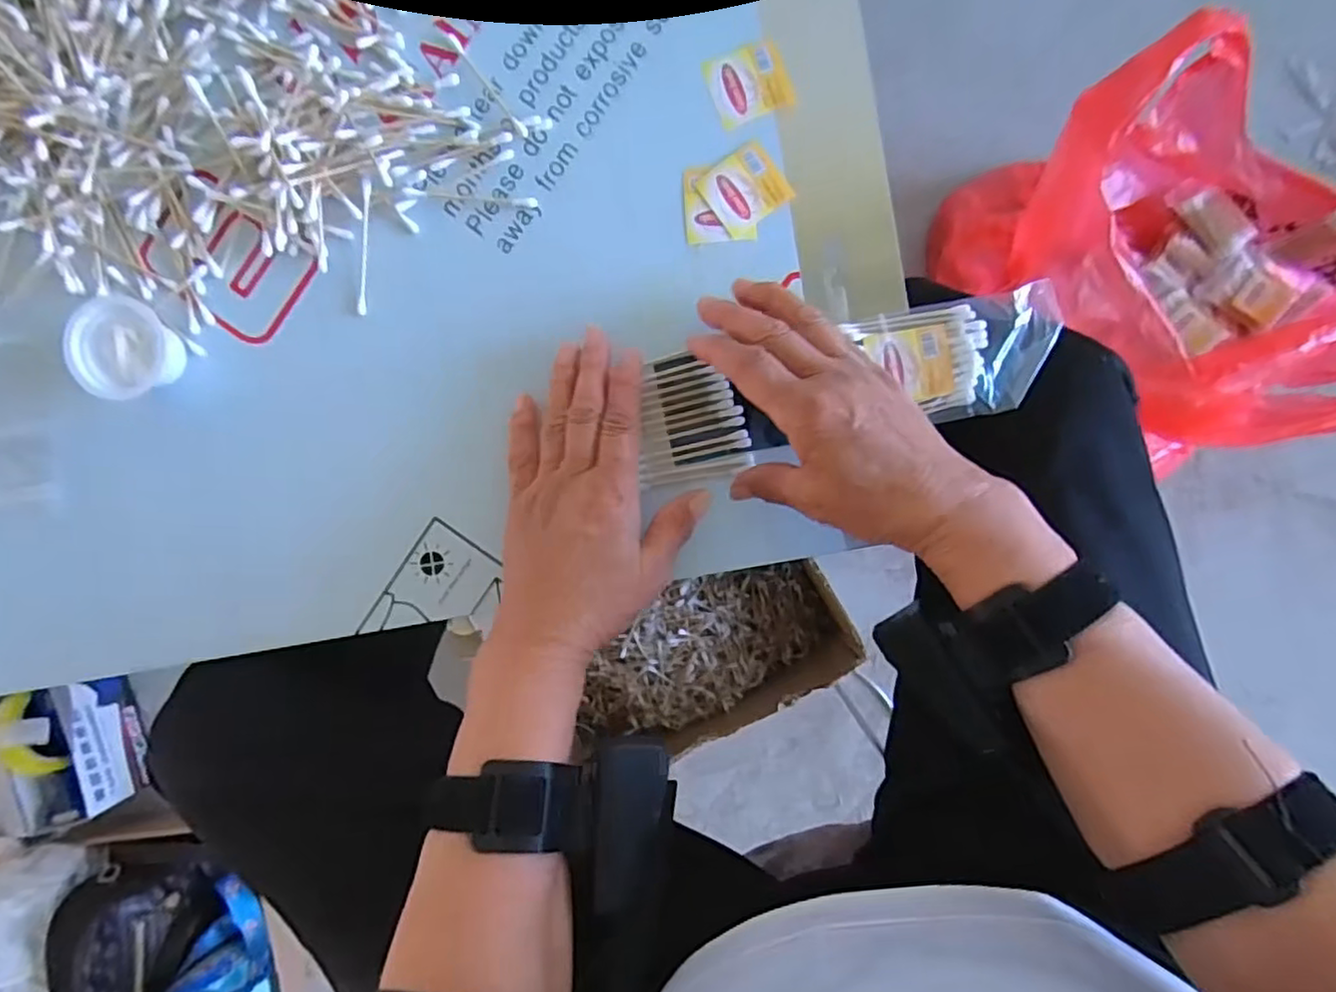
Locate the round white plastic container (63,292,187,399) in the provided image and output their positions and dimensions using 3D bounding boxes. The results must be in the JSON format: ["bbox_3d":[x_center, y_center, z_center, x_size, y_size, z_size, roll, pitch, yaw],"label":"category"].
[{"bbox_3d":[-0.299,-0.081,0.364,0.046,0.028,0.052,17,91,2],"label":"round white plastic container"}]

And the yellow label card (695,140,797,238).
[{"bbox_3d":[0.044,-0.174,0.372,0.042,0.004,0.039,-36,90,2],"label":"yellow label card"}]

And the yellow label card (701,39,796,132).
[{"bbox_3d":[0.046,-0.232,0.370,0.043,0.004,0.040,-21,90,2],"label":"yellow label card"}]

